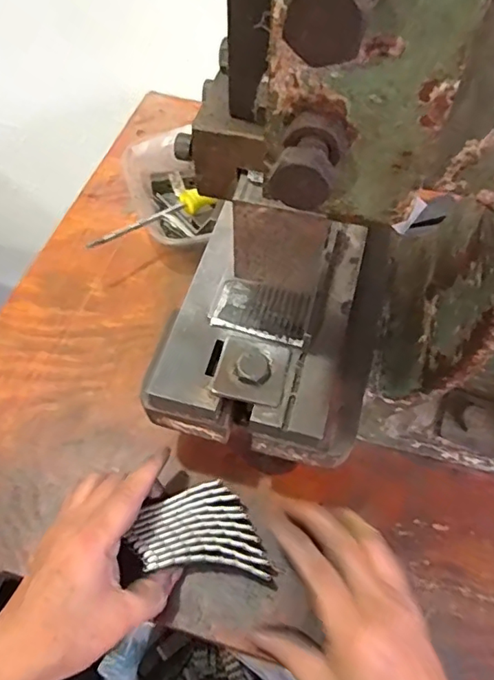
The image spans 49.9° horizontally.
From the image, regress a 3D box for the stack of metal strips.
[{"bbox_3d":[-0.030,0.128,0.332,0.071,0.005,0.067,-21,61,-13],"label":"stack of metal strips"}]

